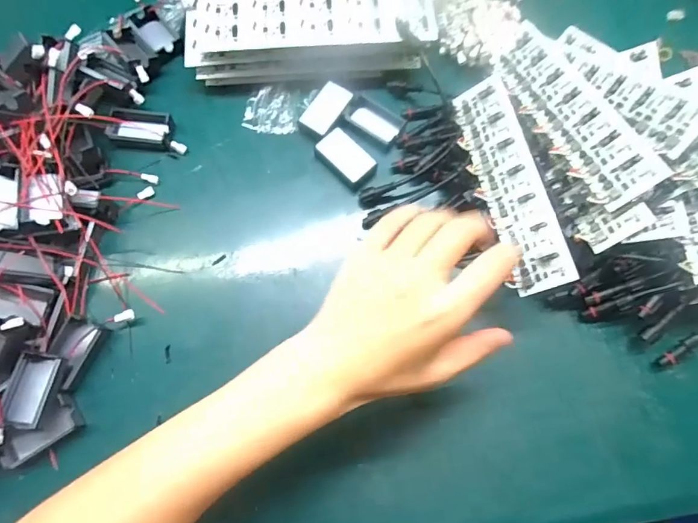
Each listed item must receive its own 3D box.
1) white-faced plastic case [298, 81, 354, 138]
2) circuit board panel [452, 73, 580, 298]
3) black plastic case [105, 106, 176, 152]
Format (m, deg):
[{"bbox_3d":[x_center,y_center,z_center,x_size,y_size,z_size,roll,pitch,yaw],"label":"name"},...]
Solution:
[{"bbox_3d":[-0.020,-0.137,0.405,0.029,0.014,0.052,31,77,8],"label":"white-faced plastic case"},{"bbox_3d":[0.122,-0.062,0.339,0.043,0.004,0.172,-25,69,32],"label":"circuit board panel"},{"bbox_3d":[-0.187,-0.120,0.400,0.053,0.018,0.035,8,75,2],"label":"black plastic case"}]

